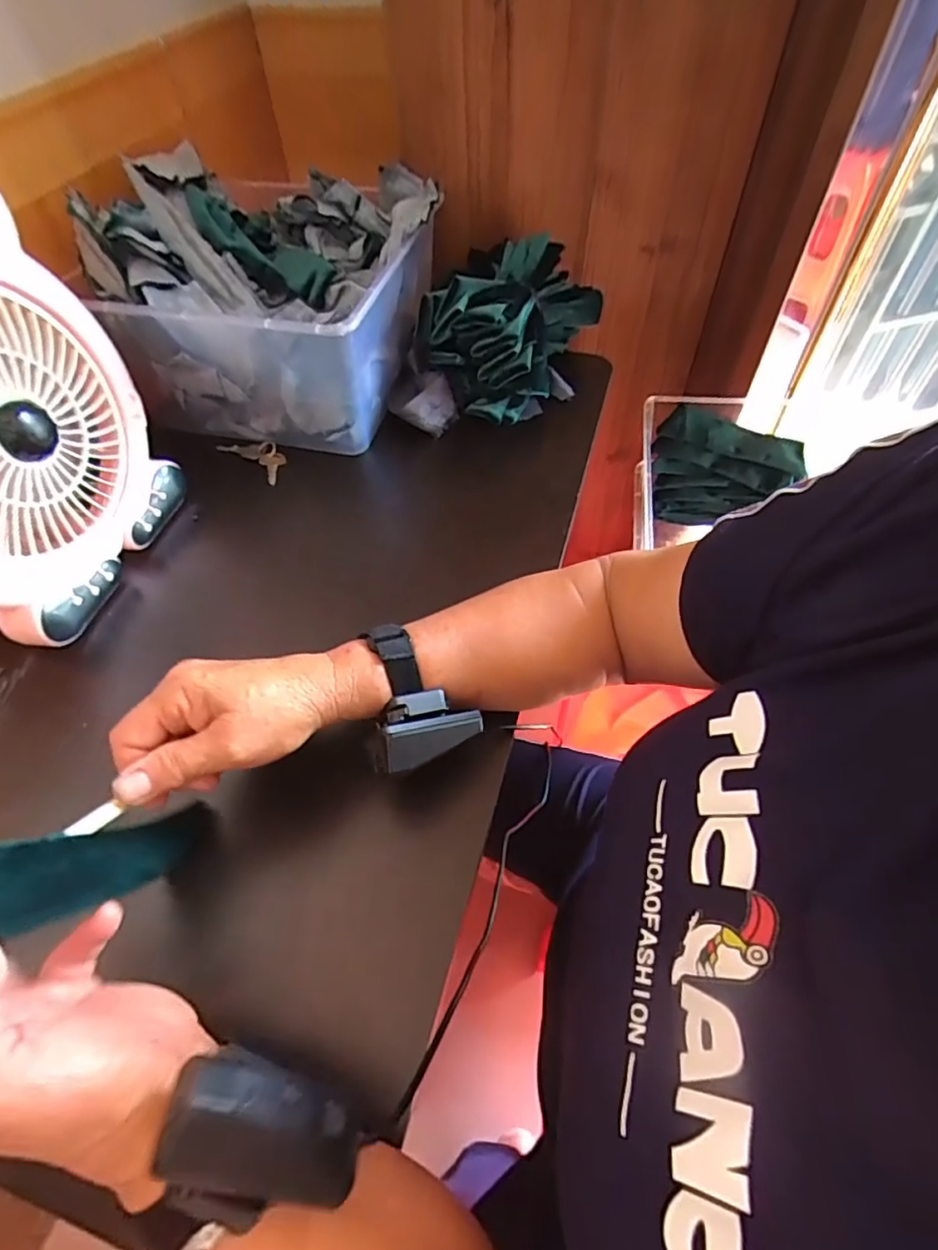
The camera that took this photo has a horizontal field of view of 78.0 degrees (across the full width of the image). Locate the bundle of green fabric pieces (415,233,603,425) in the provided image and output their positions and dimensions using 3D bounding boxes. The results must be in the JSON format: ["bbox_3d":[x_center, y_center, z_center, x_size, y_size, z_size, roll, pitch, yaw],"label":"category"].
[{"bbox_3d":[0.046,-0.318,0.618,0.144,0.115,0.190,22,57,16],"label":"bundle of green fabric pieces"}]

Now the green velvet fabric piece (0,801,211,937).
[{"bbox_3d":[-0.189,0.120,0.284,0.021,0.166,0.039,27,91,20],"label":"green velvet fabric piece"}]

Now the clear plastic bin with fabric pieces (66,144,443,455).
[{"bbox_3d":[-0.182,-0.327,0.590,0.259,0.194,0.271,9,54,8],"label":"clear plastic bin with fabric pieces"}]

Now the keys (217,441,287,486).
[{"bbox_3d":[-0.214,-0.173,0.589,0.089,0.008,0.038,35,61,24],"label":"keys"}]

